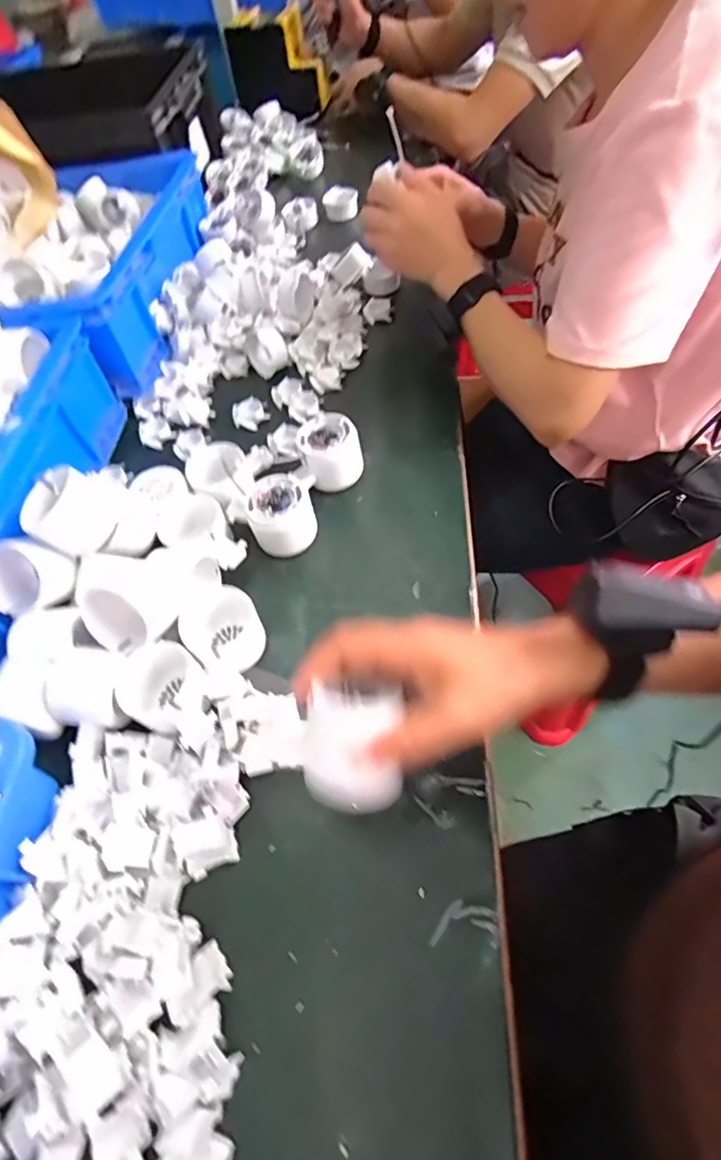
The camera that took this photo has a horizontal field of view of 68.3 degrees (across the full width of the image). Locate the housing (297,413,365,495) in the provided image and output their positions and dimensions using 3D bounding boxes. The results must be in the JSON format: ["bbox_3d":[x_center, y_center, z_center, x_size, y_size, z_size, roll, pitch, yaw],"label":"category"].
[{"bbox_3d":[-0.029,-0.124,0.524,0.058,0.051,0.058,-7,56,3],"label":"housing"}]

